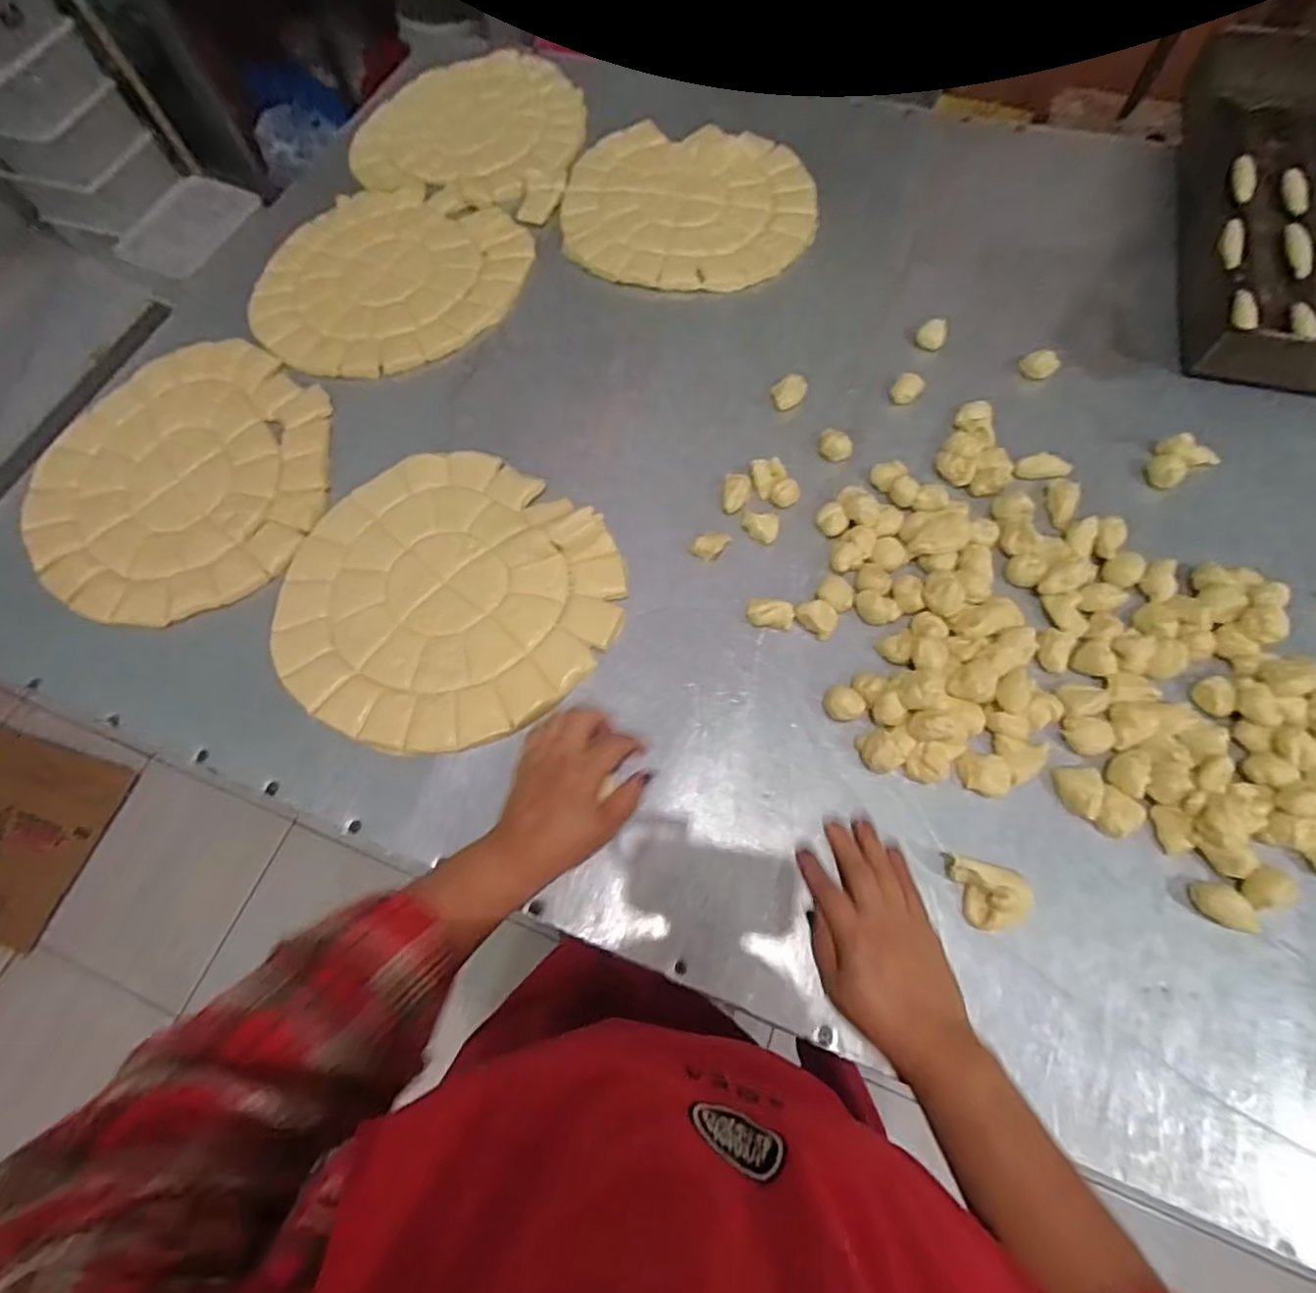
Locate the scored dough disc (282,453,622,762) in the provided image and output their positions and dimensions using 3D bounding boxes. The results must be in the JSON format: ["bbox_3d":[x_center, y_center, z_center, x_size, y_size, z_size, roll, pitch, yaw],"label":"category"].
[{"bbox_3d":[-0.199,-0.050,0.568,0.302,0.023,0.277,-1,67,3],"label":"scored dough disc"}]

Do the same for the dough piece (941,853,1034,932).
[{"bbox_3d":[0.240,0.178,0.449,0.062,0.020,0.047,6,67,6],"label":"dough piece"}]

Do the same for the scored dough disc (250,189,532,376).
[{"bbox_3d":[-0.316,-0.434,0.741,0.296,0.015,0.287,-1,67,3],"label":"scored dough disc"}]

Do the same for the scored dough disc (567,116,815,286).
[{"bbox_3d":[0.036,-0.540,0.764,0.298,0.006,0.288,-1,67,3],"label":"scored dough disc"}]

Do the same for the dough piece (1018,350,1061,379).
[{"bbox_3d":[0.390,-0.289,0.639,0.033,0.026,0.020,29,71,15],"label":"dough piece"}]

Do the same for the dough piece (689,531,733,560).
[{"bbox_3d":[0.051,-0.094,0.577,0.037,0.018,0.021,-29,68,-9],"label":"dough piece"}]

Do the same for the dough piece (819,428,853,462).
[{"bbox_3d":[0.173,-0.195,0.608,0.032,0.021,0.025,17,69,10],"label":"dough piece"}]

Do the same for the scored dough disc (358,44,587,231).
[{"bbox_3d":[-0.250,-0.704,0.853,0.304,0.011,0.342,8,67,7],"label":"scored dough disc"}]

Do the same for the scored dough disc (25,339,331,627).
[{"bbox_3d":[-0.489,-0.182,0.646,0.289,0.015,0.336,-11,66,-1],"label":"scored dough disc"}]

